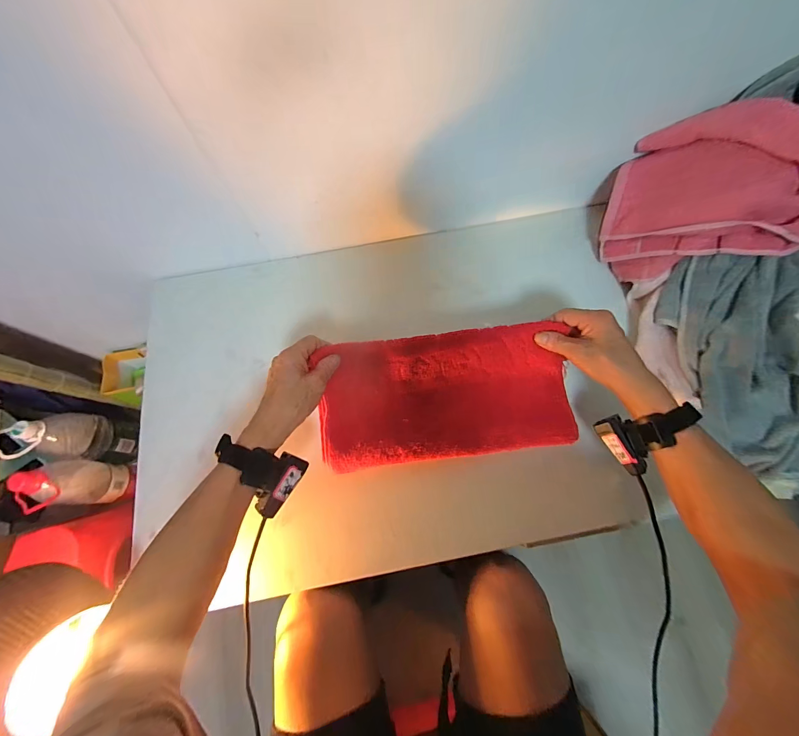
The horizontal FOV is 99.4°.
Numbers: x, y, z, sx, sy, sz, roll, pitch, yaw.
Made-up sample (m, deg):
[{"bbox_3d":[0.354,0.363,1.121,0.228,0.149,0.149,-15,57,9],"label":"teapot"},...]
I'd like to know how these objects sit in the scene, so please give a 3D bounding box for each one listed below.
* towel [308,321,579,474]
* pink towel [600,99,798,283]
[{"bbox_3d":[0.059,0.034,0.438,0.325,0.042,0.162,-7,83,-2],"label":"towel"},{"bbox_3d":[0.437,-0.234,0.457,0.230,0.178,0.179,5,71,3],"label":"pink towel"}]

